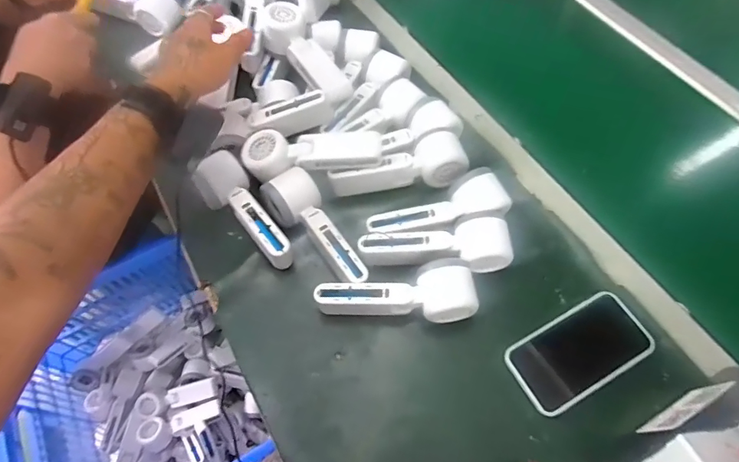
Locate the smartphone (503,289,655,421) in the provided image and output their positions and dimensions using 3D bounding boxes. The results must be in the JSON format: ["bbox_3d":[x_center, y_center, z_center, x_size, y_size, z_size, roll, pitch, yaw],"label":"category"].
[{"bbox_3d":[0.217,0.125,0.452,0.146,0.014,0.077,-27,64,-14],"label":"smartphone"}]

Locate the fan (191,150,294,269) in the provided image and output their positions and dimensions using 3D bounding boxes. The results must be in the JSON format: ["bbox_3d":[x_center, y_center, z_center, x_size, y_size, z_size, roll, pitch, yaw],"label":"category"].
[{"bbox_3d":[-0.146,-0.020,0.507,0.057,0.051,0.159,-33,66,-17],"label":"fan"}]

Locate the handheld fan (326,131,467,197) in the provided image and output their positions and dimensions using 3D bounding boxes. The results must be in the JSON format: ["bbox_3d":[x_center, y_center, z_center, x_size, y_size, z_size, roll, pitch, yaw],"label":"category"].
[{"bbox_3d":[0.036,-0.079,0.530,0.164,0.053,0.055,-2,61,-1],"label":"handheld fan"}]

